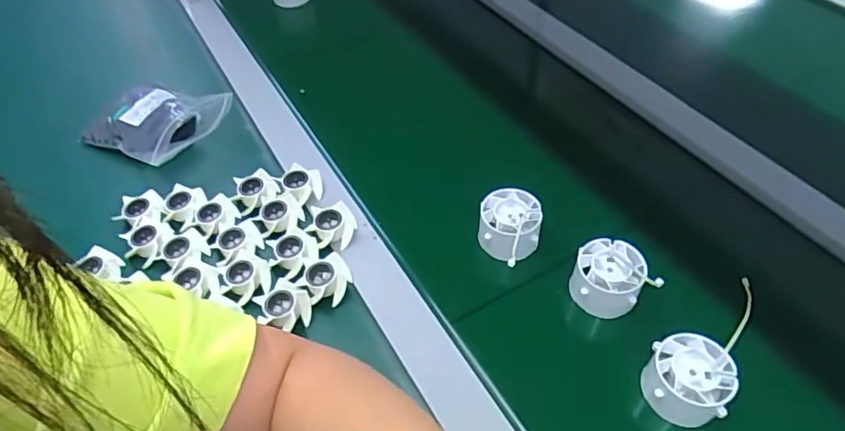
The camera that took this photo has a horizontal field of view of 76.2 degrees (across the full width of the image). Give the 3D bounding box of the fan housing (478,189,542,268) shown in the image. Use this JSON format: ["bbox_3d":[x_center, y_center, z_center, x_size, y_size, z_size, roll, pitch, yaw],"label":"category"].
[{"bbox_3d":[0.071,0.008,0.444,0.048,0.031,0.053,6,57,7],"label":"fan housing"}]

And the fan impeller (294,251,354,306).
[{"bbox_3d":[-0.075,0.051,0.420,0.038,0.018,0.034,-38,62,-20],"label":"fan impeller"}]

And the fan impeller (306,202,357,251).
[{"bbox_3d":[-0.076,0.009,0.454,0.039,0.020,0.037,-2,56,2],"label":"fan impeller"}]

